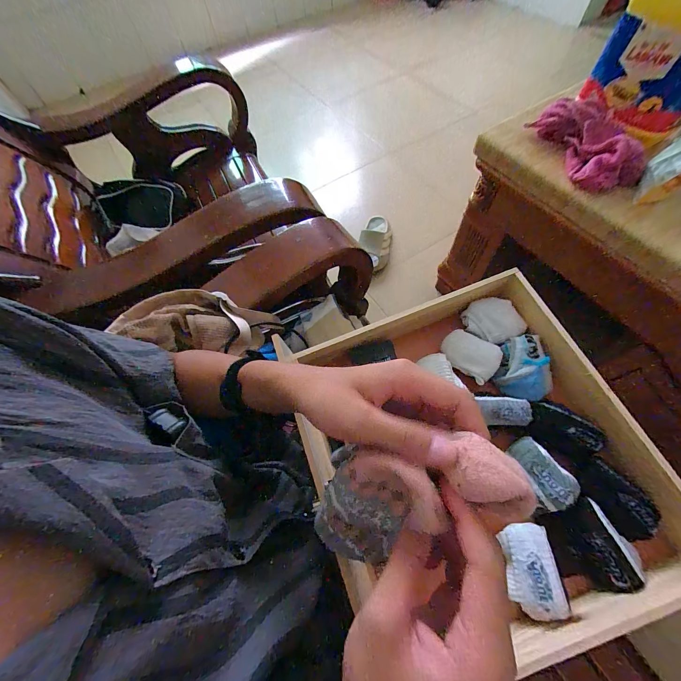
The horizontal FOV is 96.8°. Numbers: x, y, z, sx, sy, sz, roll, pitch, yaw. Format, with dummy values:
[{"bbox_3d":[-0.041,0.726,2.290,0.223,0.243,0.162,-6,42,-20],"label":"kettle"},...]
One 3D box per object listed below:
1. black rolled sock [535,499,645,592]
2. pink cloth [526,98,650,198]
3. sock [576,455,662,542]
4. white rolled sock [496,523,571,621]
[{"bbox_3d":[0.298,0.246,0.360,0.077,0.036,0.087,-19,64,-5],"label":"black rolled sock"},{"bbox_3d":[0.513,-0.408,0.631,0.110,0.090,0.240,-13,64,-3],"label":"pink cloth"},{"bbox_3d":[0.340,0.196,0.375,0.042,0.033,0.089,-30,66,-11],"label":"sock"},{"bbox_3d":[0.223,0.267,0.351,0.052,0.033,0.090,-2,64,3],"label":"white rolled sock"}]

